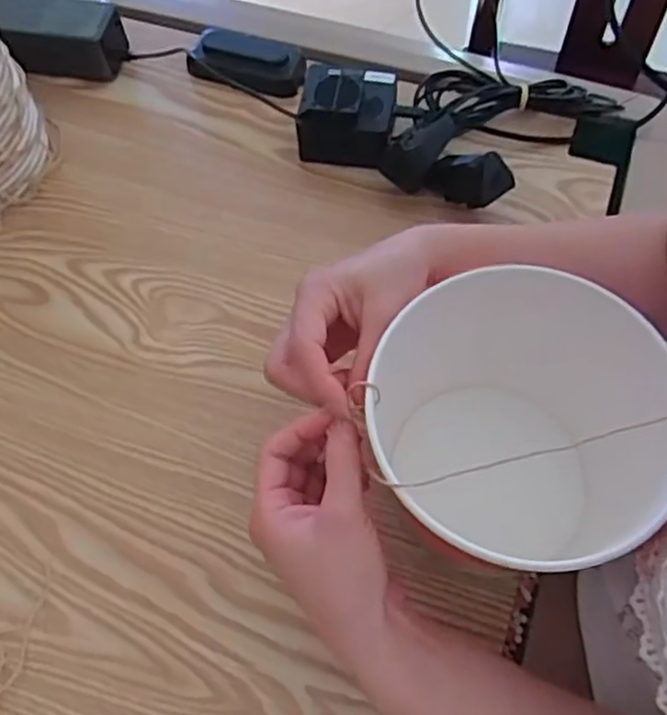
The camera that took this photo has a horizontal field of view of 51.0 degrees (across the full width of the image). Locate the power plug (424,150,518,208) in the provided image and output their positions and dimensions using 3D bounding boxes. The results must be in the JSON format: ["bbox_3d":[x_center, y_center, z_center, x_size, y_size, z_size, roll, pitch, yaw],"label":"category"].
[{"bbox_3d":[0.105,-0.142,0.555,0.031,0.033,0.071,-43,35,-19],"label":"power plug"}]

